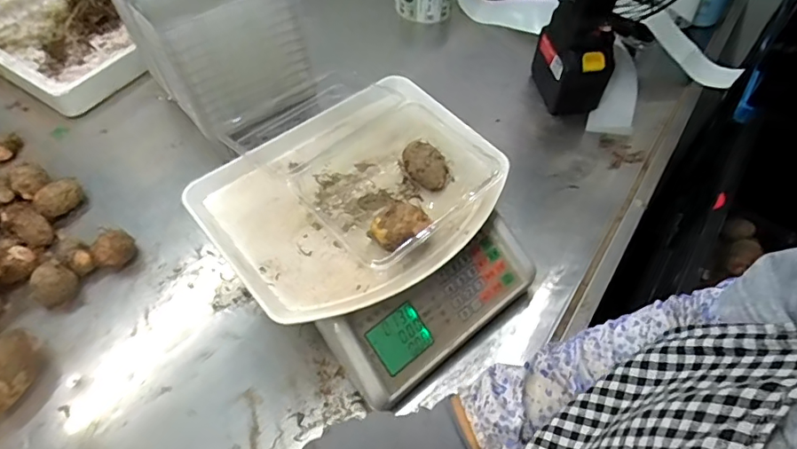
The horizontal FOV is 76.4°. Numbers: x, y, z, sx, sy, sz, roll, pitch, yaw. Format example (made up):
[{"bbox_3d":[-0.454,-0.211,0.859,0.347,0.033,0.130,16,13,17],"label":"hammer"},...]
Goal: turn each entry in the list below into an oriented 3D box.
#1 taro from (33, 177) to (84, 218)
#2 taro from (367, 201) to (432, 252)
[{"bbox_3d":[-0.431,-0.031,0.648,0.055,0.041,0.043,-33,62,-22],"label":"taro"},{"bbox_3d":[0.002,0.006,0.478,0.049,0.042,0.049,35,61,23],"label":"taro"}]

